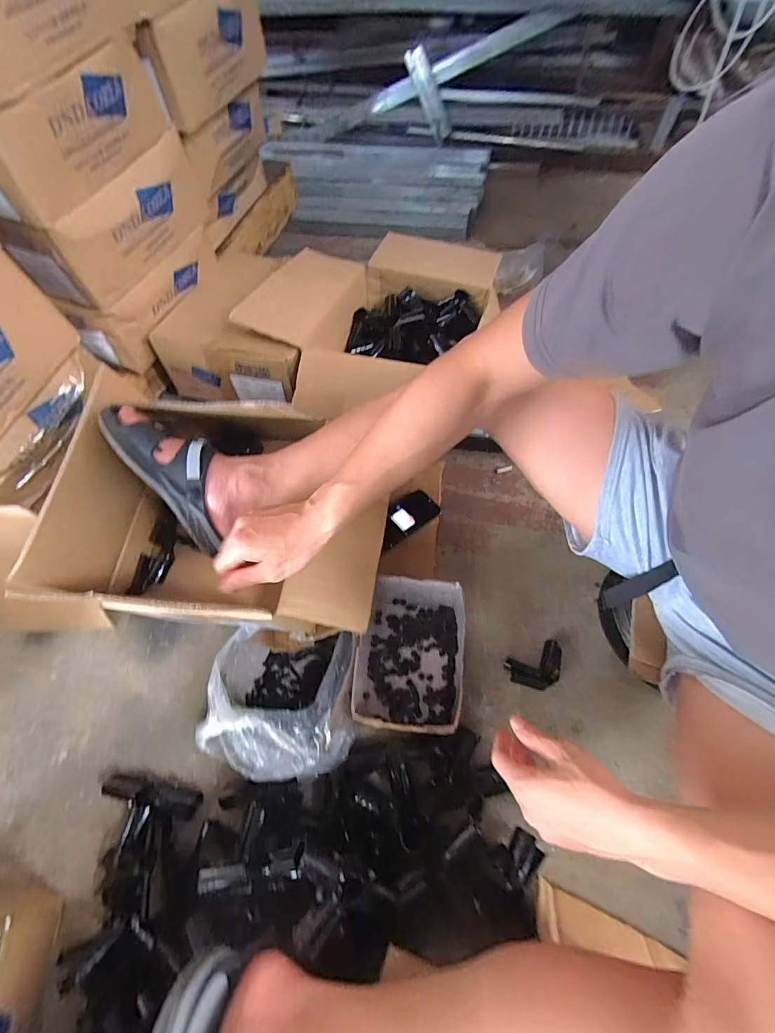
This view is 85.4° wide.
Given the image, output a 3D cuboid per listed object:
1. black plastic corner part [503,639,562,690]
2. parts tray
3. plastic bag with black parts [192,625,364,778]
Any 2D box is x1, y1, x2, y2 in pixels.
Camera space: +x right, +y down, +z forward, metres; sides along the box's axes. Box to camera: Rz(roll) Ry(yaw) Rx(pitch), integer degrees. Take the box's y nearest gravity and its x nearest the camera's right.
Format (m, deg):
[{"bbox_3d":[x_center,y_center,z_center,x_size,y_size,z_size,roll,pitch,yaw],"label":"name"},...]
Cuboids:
[{"bbox_3d":[0.227,0.231,0.639,0.079,0.035,0.056,-17,60,-7],"label":"black plastic corner part"},{"bbox_3d":[0.036,0.207,0.637,0.170,0.086,0.208,8,60,8],"label":"parts tray"},{"bbox_3d":[-0.147,0.258,0.590,0.199,0.124,0.183,0,60,3],"label":"plastic bag with black parts"}]

